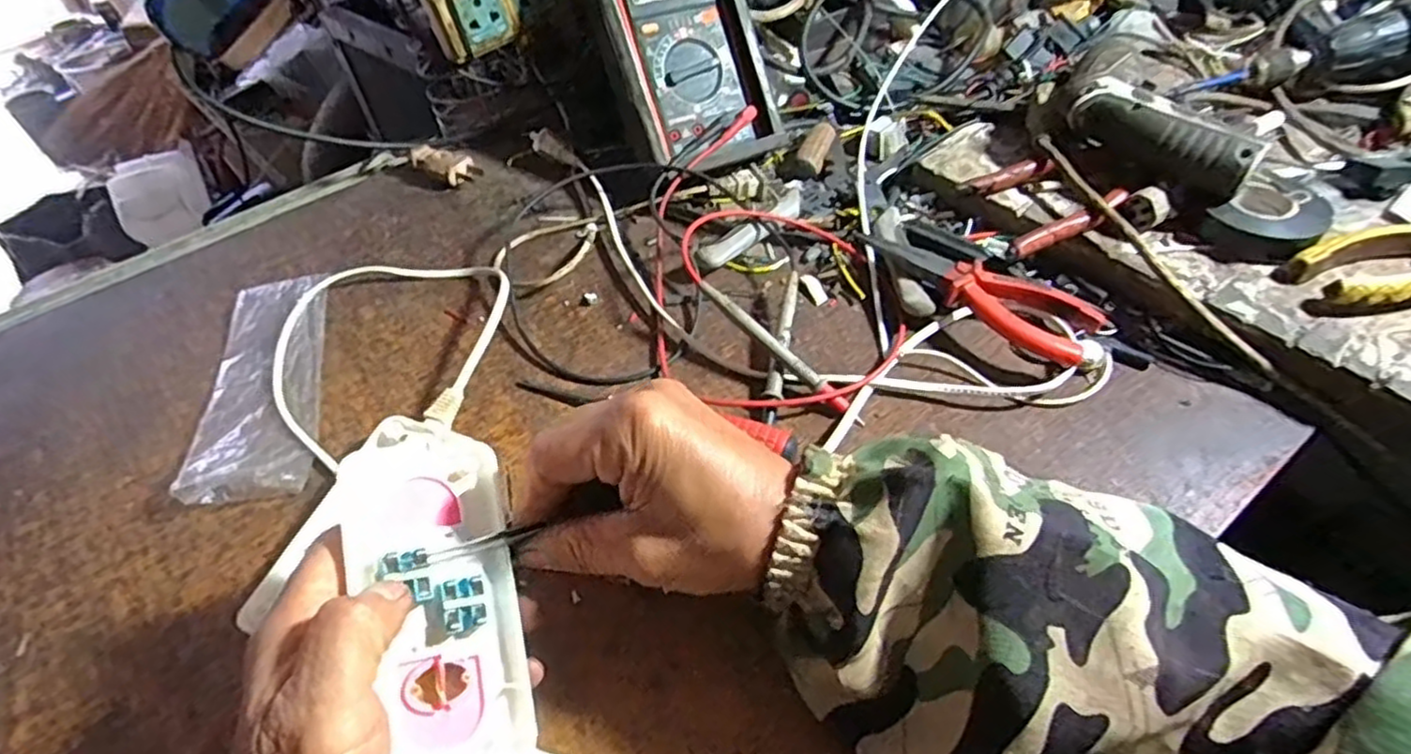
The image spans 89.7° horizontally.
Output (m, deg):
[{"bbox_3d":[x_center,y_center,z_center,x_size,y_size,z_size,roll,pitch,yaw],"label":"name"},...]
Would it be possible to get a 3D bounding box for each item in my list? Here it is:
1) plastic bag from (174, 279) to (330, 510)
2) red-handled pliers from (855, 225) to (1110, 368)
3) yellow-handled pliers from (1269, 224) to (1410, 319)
[{"bbox_3d":[-0.273,0.000,0.432,0.068,0.017,0.175,-15,51,-6],"label":"plastic bag"},{"bbox_3d":[0.172,-0.059,0.449,0.147,0.026,0.068,30,60,26],"label":"red-handled pliers"},{"bbox_3d":[0.431,-0.075,0.422,0.175,0.021,0.056,-17,52,-8],"label":"yellow-handled pliers"}]

